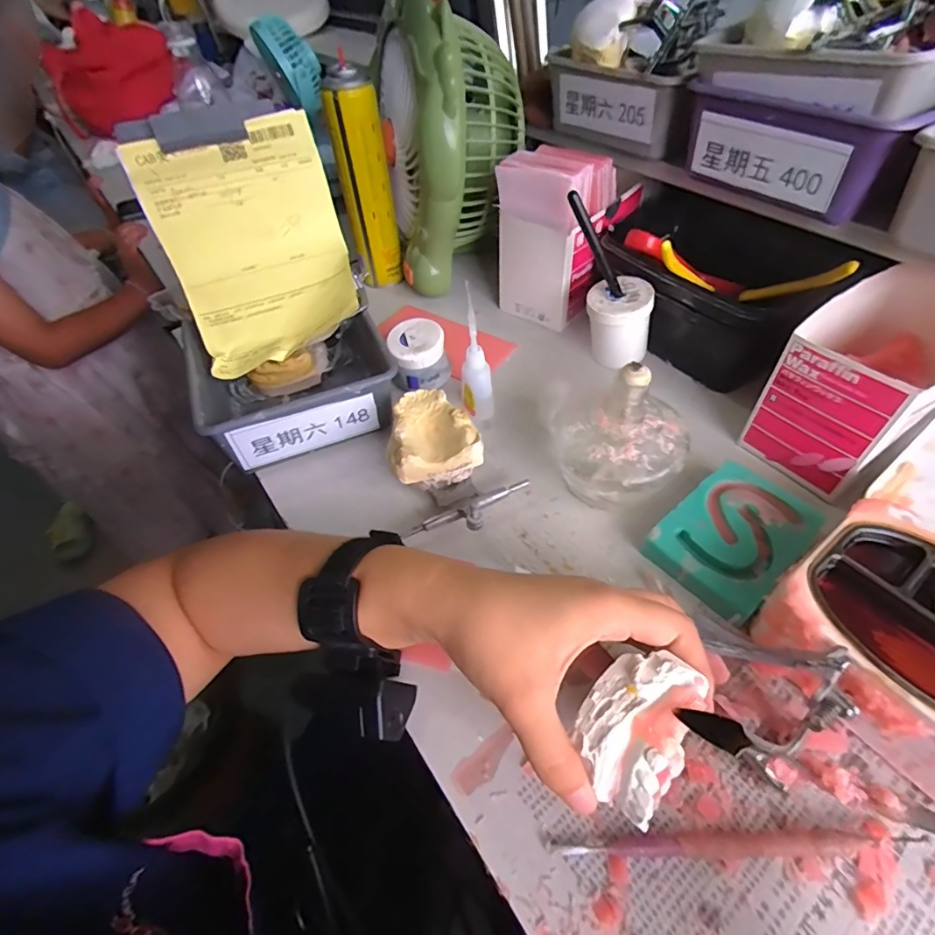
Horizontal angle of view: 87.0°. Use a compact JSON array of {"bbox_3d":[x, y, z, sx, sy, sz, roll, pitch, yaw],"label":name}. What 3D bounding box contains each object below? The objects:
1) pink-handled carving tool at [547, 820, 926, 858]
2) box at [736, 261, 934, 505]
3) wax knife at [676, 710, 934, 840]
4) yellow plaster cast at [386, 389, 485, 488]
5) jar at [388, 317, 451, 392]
[{"bbox_3d":[0.127,0.178,0.236,0.168,0.008,0.011,-5,50,2],"label":"pink-handled carving tool"},{"bbox_3d":[0.294,-0.065,0.362,0.151,0.094,0.088,-31,54,-20],"label":"box"},{"bbox_3d":[0.164,0.117,0.149,0.186,0.008,0.011,11,50,34],"label":"wax knife"},{"bbox_3d":[-0.027,-0.023,0.381,0.066,0.040,0.067,-12,50,-5],"label":"yellow plaster cast"},{"bbox_3d":[-0.043,-0.101,0.443,0.050,0.043,0.049,-7,50,-1],"label":"jar"}]

